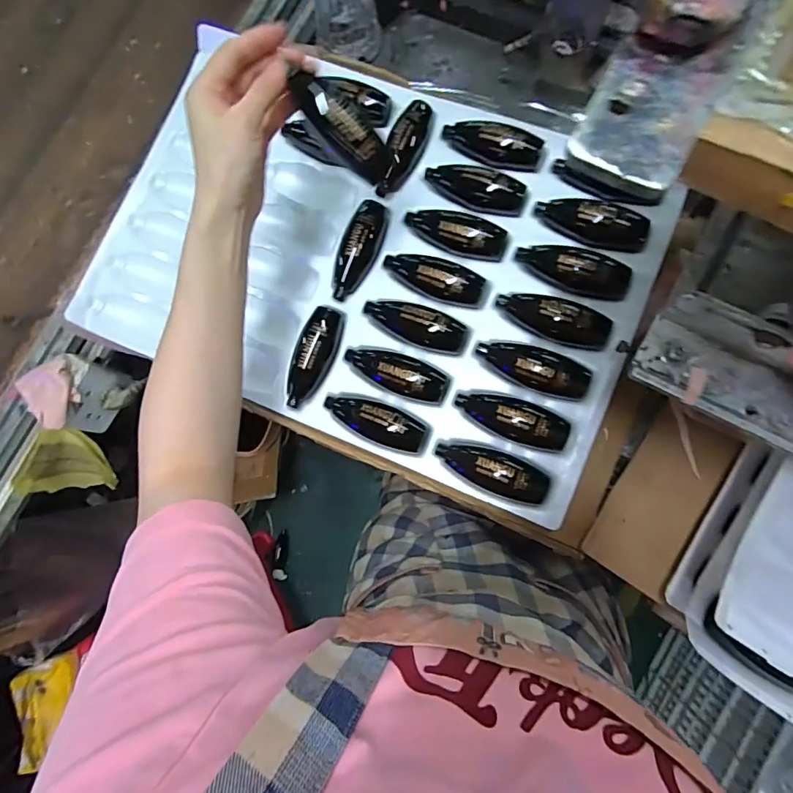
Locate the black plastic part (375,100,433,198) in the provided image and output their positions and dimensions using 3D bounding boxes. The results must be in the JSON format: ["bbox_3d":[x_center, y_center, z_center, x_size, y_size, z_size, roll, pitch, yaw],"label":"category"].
[{"bbox_3d":[0.008,-0.254,0.456,0.032,0.017,0.108,24,85,9],"label":"black plastic part"}]

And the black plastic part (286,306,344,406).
[{"bbox_3d":[-0.082,-0.038,0.444,0.036,0.021,0.100,18,84,8],"label":"black plastic part"}]

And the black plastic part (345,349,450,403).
[{"bbox_3d":[-0.001,-0.025,0.430,0.102,0.027,0.036,22,85,9],"label":"black plastic part"}]

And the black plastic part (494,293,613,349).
[{"bbox_3d":[0.146,-0.076,0.415,0.103,0.027,0.039,29,86,9],"label":"black plastic part"}]

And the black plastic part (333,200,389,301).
[{"bbox_3d":[-0.038,-0.147,0.450,0.037,0.021,0.103,21,85,9],"label":"black plastic part"}]

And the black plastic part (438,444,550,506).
[{"bbox_3d":[0.084,0.066,0.406,0.098,0.031,0.036,21,85,9],"label":"black plastic part"}]

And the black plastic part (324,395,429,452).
[{"bbox_3d":[-0.021,0.023,0.435,0.101,0.030,0.038,22,85,9],"label":"black plastic part"}]

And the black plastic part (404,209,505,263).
[{"bbox_3d":[0.059,-0.167,0.442,0.101,0.021,0.042,19,84,8],"label":"black plastic part"}]

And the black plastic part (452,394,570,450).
[{"bbox_3d":[0.106,0.018,0.407,0.099,0.027,0.038,20,85,8],"label":"black plastic part"}]

